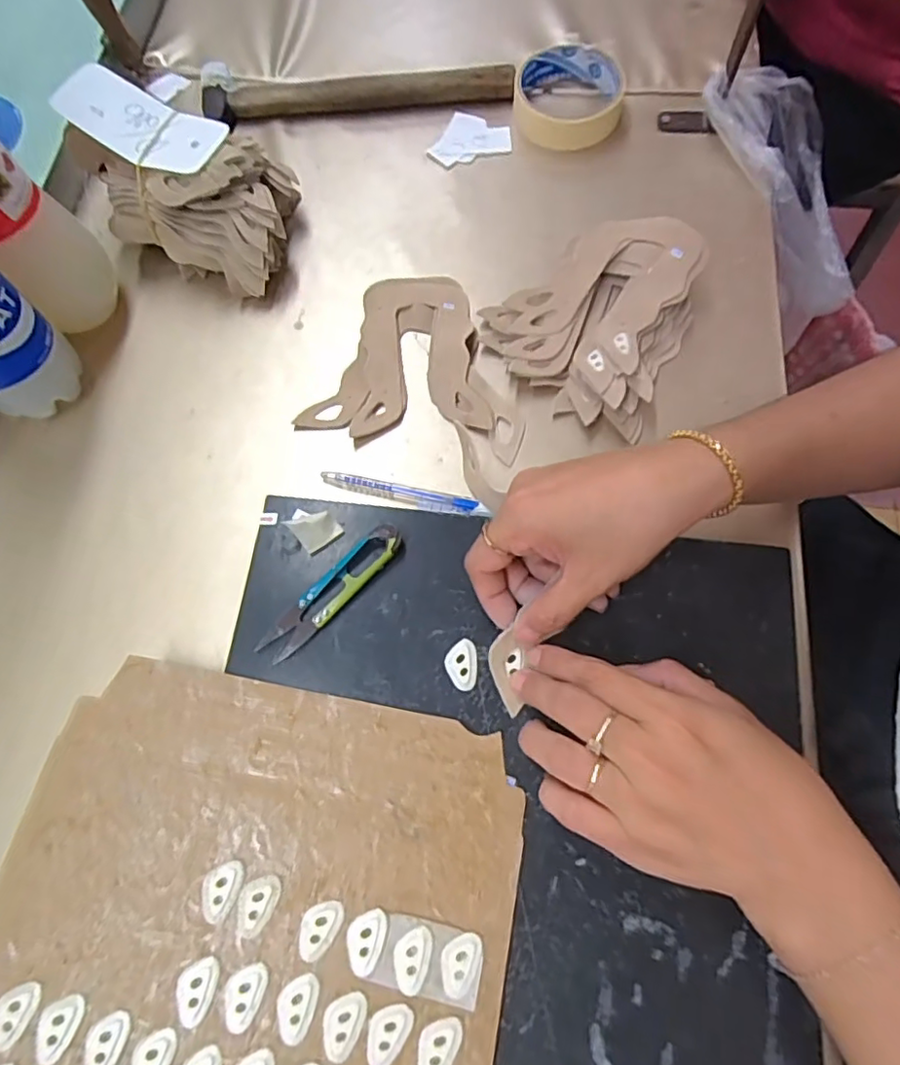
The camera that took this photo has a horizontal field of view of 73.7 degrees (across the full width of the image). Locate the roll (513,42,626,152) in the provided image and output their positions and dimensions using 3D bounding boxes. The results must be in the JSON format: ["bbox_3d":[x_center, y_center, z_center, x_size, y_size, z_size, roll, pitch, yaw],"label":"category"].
[{"bbox_3d":[0.096,-0.351,0.483,0.083,0.027,0.090,0,71,1],"label":"roll"}]

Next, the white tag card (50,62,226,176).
[{"bbox_3d":[-0.200,-0.268,0.388,0.101,0.022,0.052,21,73,8],"label":"white tag card"}]

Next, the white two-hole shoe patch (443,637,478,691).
[{"bbox_3d":[0.006,0.070,0.321,0.017,0.004,0.027,0,71,1],"label":"white two-hole shoe patch"}]

